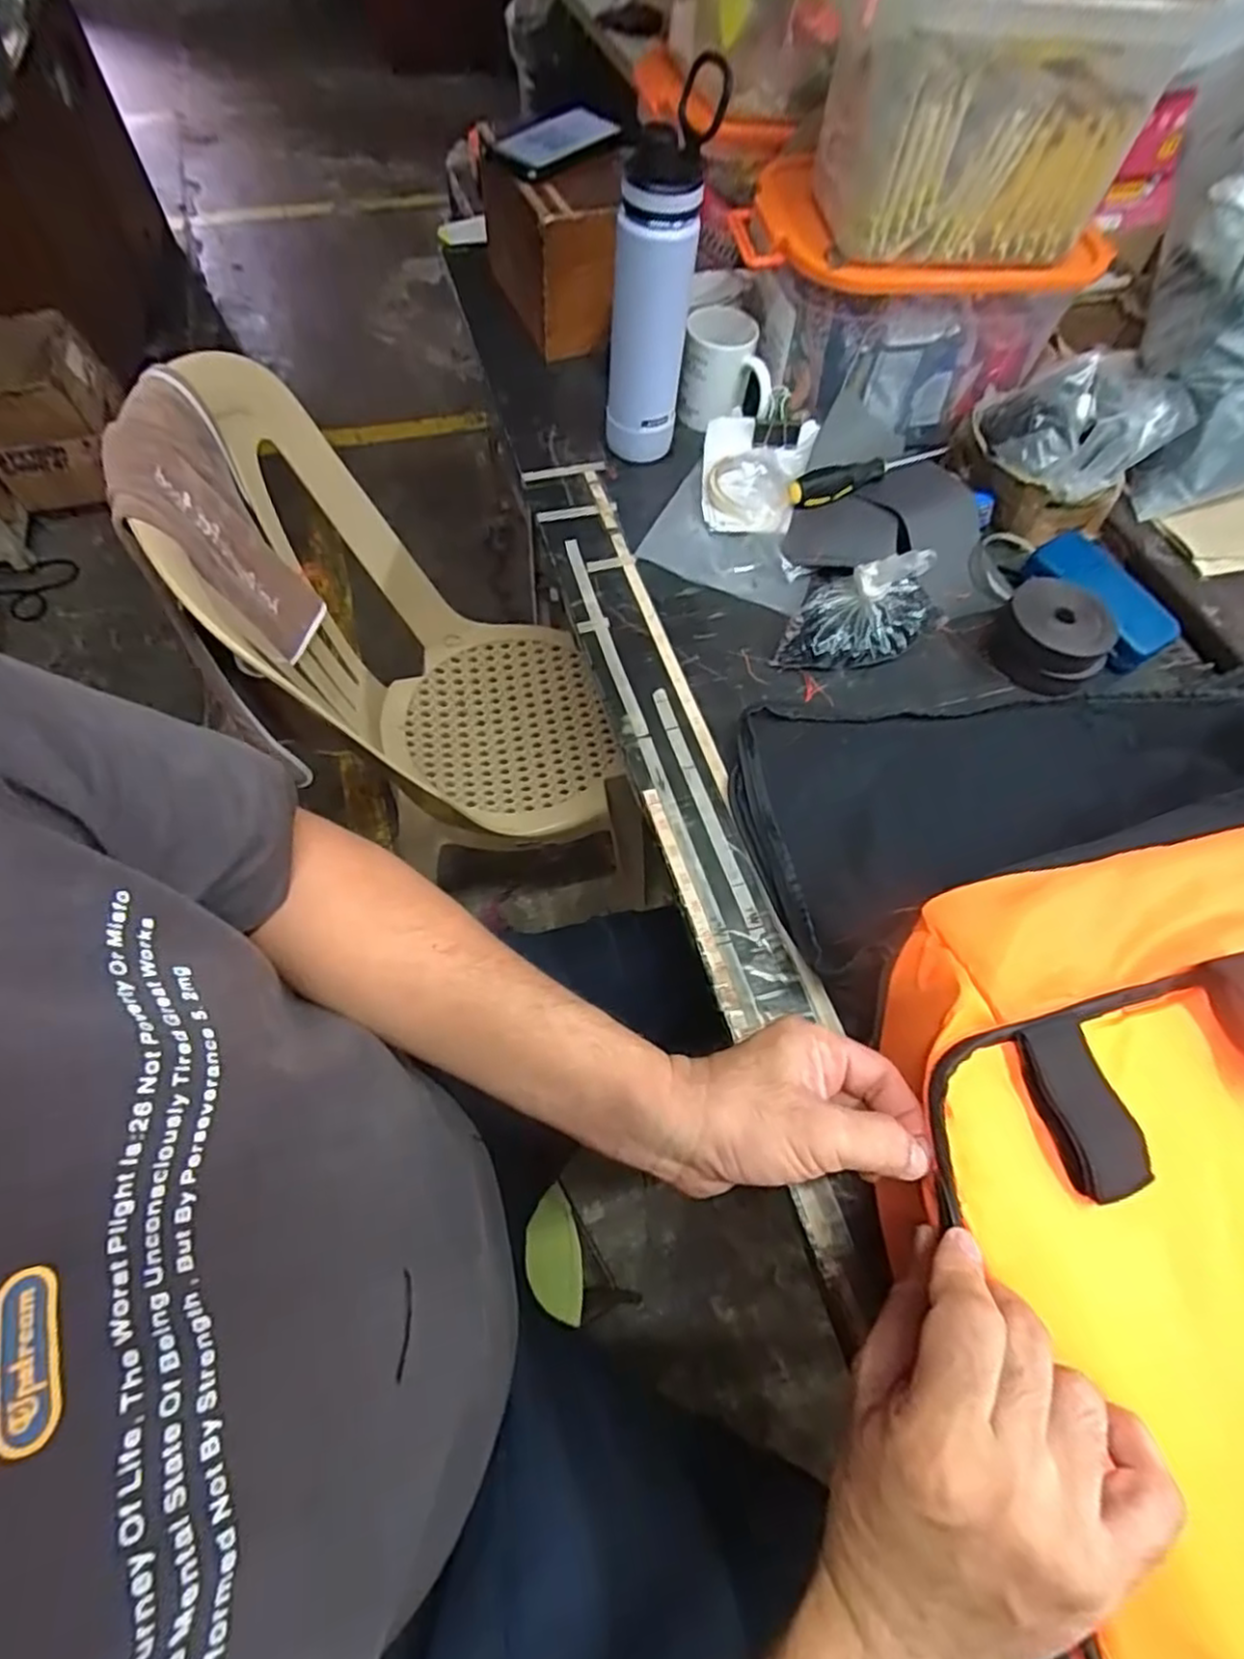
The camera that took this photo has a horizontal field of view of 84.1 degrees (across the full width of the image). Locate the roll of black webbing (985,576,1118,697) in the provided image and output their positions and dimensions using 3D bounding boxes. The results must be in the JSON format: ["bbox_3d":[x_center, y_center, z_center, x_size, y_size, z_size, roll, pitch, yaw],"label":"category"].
[{"bbox_3d":[0.403,-0.181,0.650,0.103,0.050,0.094,38,67,16],"label":"roll of black webbing"}]

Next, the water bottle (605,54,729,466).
[{"bbox_3d":[0.031,-0.499,0.661,0.083,0.297,0.080,1,62,-2],"label":"water bottle"}]

